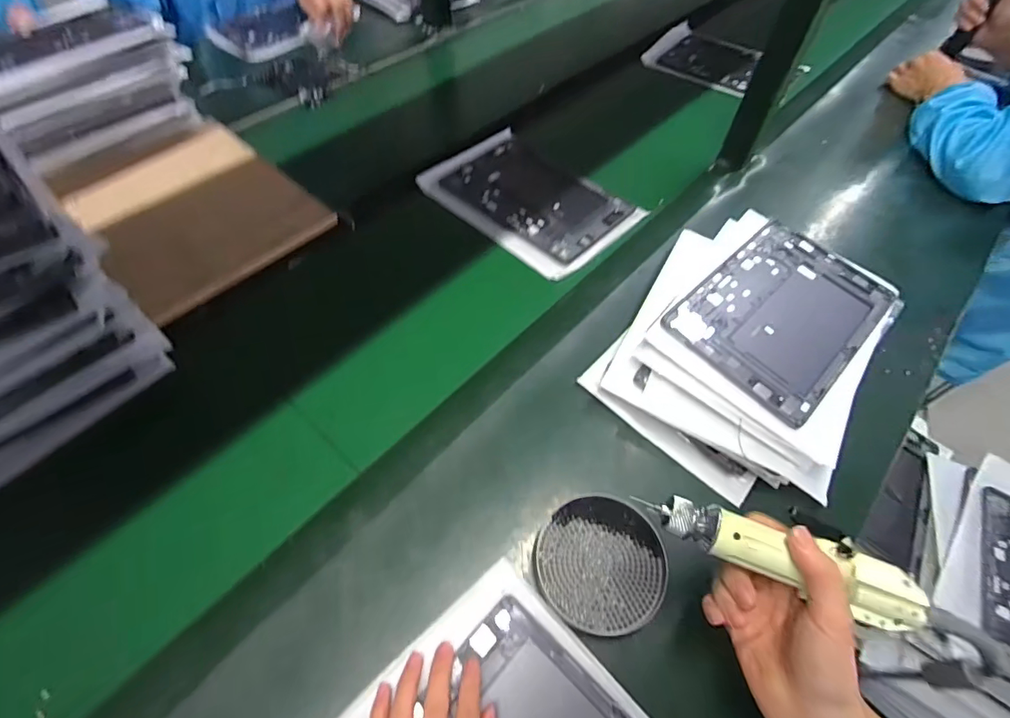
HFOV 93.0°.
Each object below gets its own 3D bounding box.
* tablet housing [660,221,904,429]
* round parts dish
[{"bbox_3d":[0.317,-0.055,0.540,0.255,0.008,0.175,-36,66,-24],"label":"tablet housing"},{"bbox_3d":[0.086,0.181,0.432,0.113,0.012,0.112,1,55,-2],"label":"round parts dish"}]

